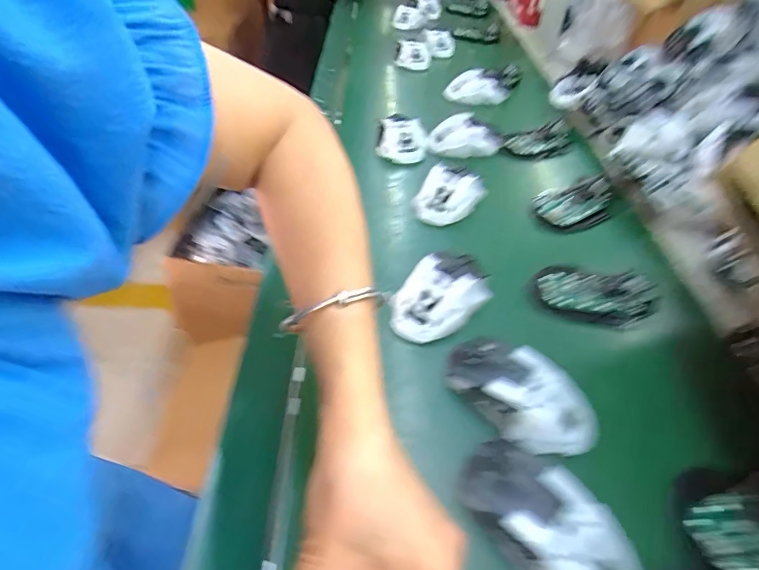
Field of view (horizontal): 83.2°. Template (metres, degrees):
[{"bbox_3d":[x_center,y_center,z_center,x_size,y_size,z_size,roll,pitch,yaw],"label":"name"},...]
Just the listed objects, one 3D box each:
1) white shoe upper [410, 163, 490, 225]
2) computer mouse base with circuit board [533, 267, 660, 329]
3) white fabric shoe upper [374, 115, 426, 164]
[{"bbox_3d":[0.082,-0.108,0.519,0.073,0.038,0.079,2,48,-2],"label":"white shoe upper"},{"bbox_3d":[0.214,0.007,0.421,0.110,0.024,0.055,16,49,11],"label":"computer mouse base with circuit board"},{"bbox_3d":[0.031,-0.209,0.615,0.073,0.038,0.076,9,48,4],"label":"white fabric shoe upper"}]

